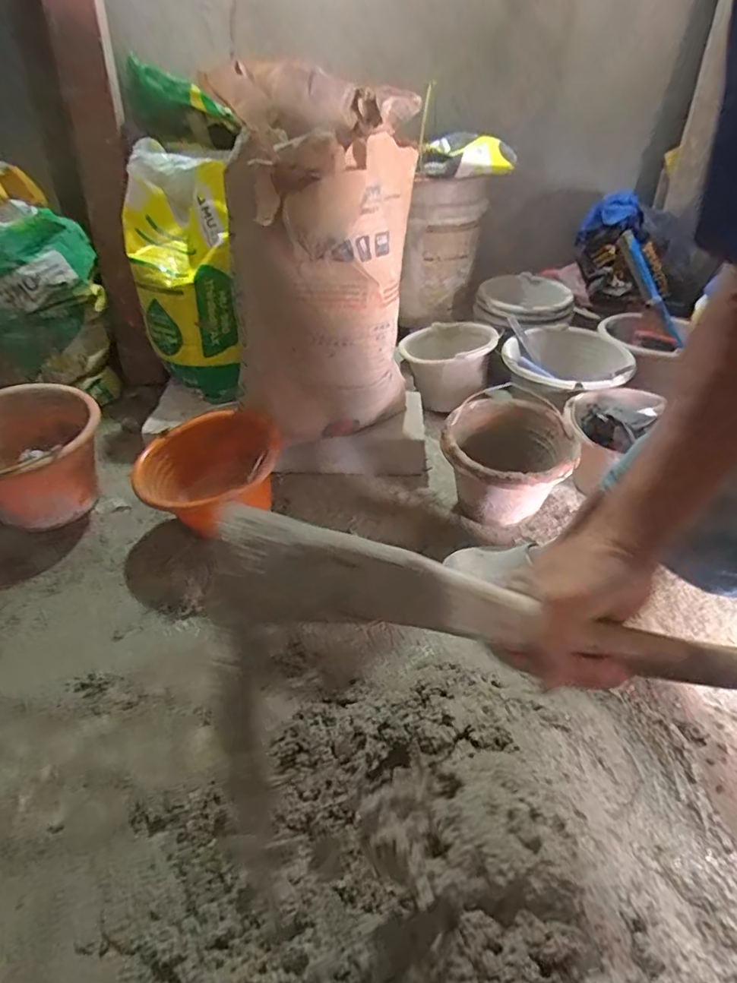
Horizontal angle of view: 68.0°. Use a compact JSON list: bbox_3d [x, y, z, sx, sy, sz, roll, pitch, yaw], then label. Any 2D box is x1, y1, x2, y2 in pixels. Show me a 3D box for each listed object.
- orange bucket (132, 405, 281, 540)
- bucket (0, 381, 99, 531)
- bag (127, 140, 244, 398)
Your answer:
[{"bbox_3d":[-0.281,-0.006,1.049,0.270,0.192,0.270,1,40,-1],"label":"orange bucket"},{"bbox_3d":[-0.668,-0.045,1.065,0.285,0.215,0.285,1,40,-1],"label":"bucket"},{"bbox_3d":[-0.379,-0.450,1.162,0.227,0.521,0.123,-7,19,-10],"label":"bag"}]

